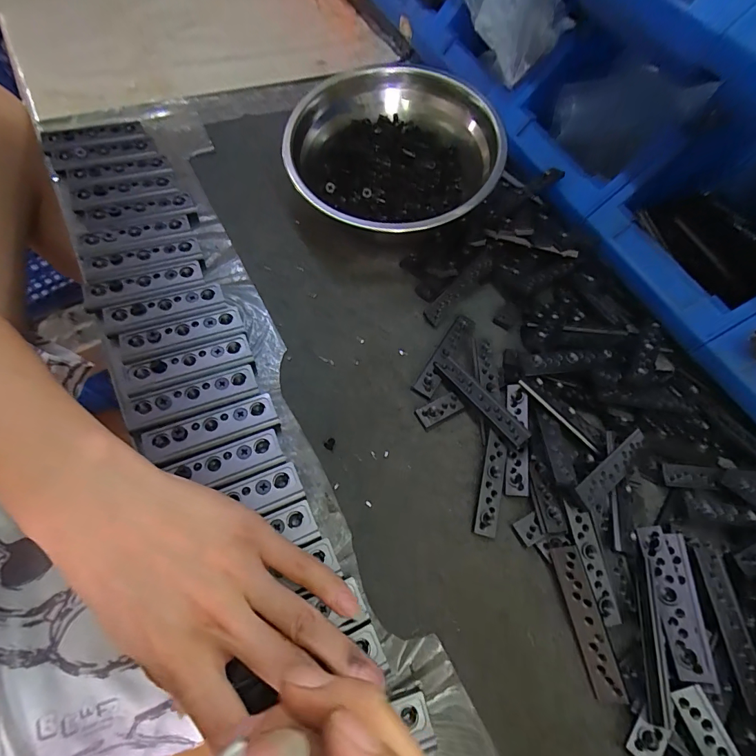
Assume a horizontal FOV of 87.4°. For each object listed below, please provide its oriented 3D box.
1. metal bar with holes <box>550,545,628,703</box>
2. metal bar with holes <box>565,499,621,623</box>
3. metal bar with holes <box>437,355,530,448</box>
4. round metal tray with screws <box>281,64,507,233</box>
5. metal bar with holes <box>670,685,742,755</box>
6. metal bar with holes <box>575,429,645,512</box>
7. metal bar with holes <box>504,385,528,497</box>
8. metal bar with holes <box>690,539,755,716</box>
[{"bbox_3d":[0.133,0.156,0.255,0.018,0.004,0.088,-22,71,23],"label":"metal bar with holes"},{"bbox_3d":[0.145,0.124,0.268,0.016,0.004,0.074,-9,71,-4],"label":"metal bar with holes"},{"bbox_3d":[0.081,0.015,0.311,0.017,0.004,0.091,-37,63,-9],"label":"metal bar with holes"},{"bbox_3d":[0.019,-0.201,0.376,0.180,0.074,0.193,2,65,-5],"label":"round metal tray with screws"},{"bbox_3d":[0.189,0.206,0.217,0.018,0.005,0.061,-16,68,-13],"label":"metal bar with holes"},{"bbox_3d":[0.169,0.063,0.283,0.083,0.004,0.020,-29,93,-29],"label":"metal bar with holes"},{"bbox_3d":[0.108,0.047,0.308,0.016,0.010,0.088,2,63,17],"label":"metal bar with holes"},{"bbox_3d":[0.226,0.154,0.253,0.021,0.005,0.094,11,56,-5],"label":"metal bar with holes"}]

